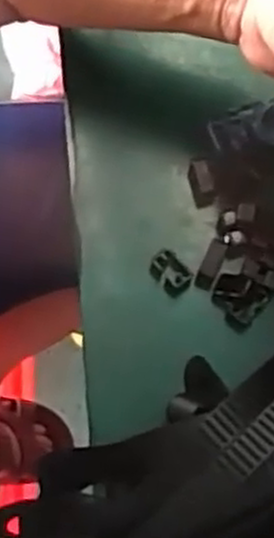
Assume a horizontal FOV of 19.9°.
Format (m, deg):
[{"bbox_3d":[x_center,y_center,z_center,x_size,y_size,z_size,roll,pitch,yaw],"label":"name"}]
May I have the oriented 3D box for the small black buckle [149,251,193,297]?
[{"bbox_3d":[0.013,0.002,0.317,0.012,0.006,0.017,-44,81,-10],"label":"small black buckle"}]

